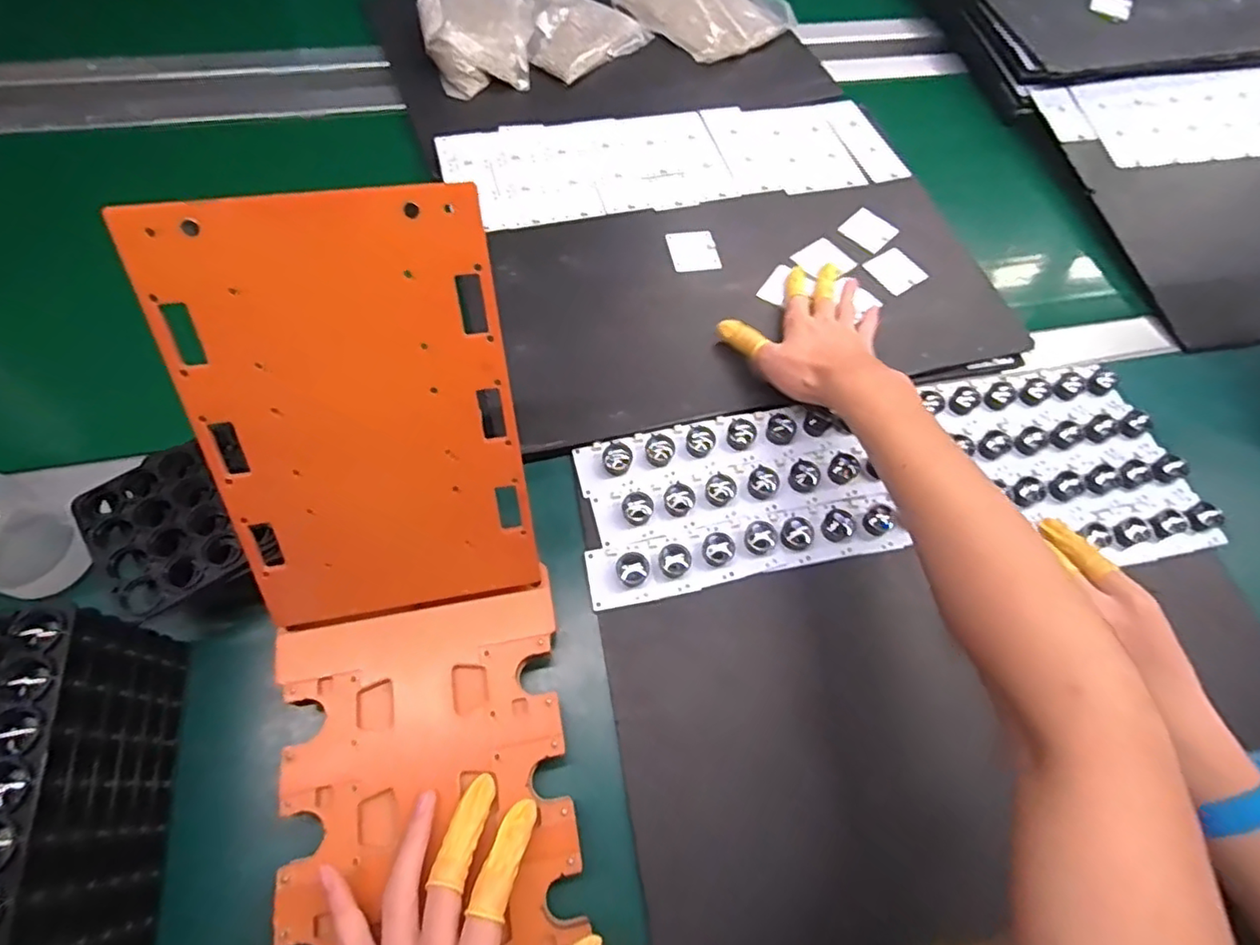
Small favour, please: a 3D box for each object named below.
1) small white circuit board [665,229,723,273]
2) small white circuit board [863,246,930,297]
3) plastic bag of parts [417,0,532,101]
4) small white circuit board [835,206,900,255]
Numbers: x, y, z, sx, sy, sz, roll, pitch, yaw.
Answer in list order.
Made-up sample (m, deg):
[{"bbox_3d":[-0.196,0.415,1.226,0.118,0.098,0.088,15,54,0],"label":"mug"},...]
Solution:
[{"bbox_3d":[0.061,-0.210,0.569,0.047,0.004,0.050,-10,66,-8],"label":"small white circuit board"},{"bbox_3d":[0.258,-0.196,0.580,0.050,0.004,0.047,-31,71,-16],"label":"small white circuit board"},{"bbox_3d":[-0.176,-0.508,0.681,0.122,0.048,0.175,-7,66,-7],"label":"plastic bag of parts"},{"bbox_3d":[0.238,-0.242,0.599,0.048,0.004,0.047,-39,73,-19],"label":"small white circuit board"}]

